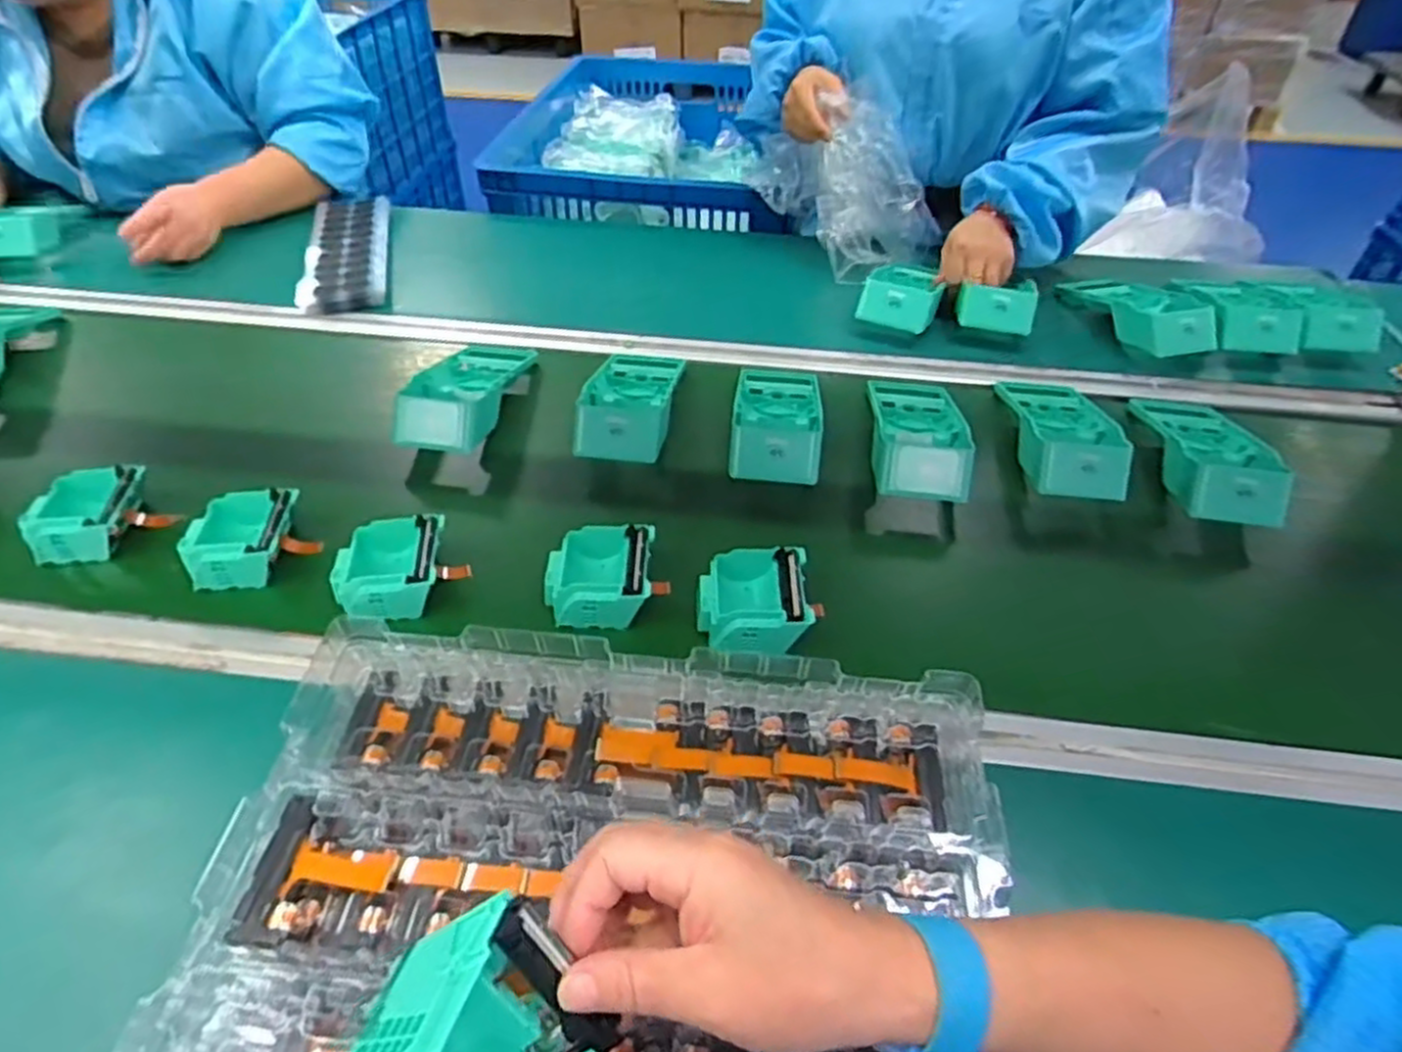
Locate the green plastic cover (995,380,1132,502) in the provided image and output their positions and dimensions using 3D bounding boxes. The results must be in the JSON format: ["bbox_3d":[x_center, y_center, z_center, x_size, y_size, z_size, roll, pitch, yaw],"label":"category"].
[{"bbox_3d":[0.352,-0.101,0.736,0.091,0.054,0.202,5,45,8],"label":"green plastic cover"}]

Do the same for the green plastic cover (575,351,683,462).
[{"bbox_3d":[-0.069,-0.131,0.744,0.089,0.047,0.196,2,45,5],"label":"green plastic cover"}]

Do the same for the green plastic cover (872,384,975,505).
[{"bbox_3d":[0.210,-0.095,0.734,0.090,0.057,0.208,4,45,8],"label":"green plastic cover"}]

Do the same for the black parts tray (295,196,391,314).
[{"bbox_3d":[-0.464,-0.366,0.995,0.103,0.031,0.301,-12,45,-9],"label":"black parts tray"}]

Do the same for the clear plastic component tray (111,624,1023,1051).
[{"bbox_3d":[-0.040,0.182,0.366,0.383,0.047,0.287,1,45,4],"label":"clear plastic component tray"}]

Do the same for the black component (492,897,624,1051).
[{"bbox_3d":[-0.052,0.162,0.271,0.016,0.068,0.009,-34,14,-27],"label":"black component"}]

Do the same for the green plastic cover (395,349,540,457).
[{"bbox_3d":[-0.236,-0.139,0.755,0.092,0.055,0.194,5,45,8],"label":"green plastic cover"}]

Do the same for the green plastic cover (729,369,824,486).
[{"bbox_3d":[0.076,-0.109,0.738,0.082,0.063,0.208,2,45,5],"label":"green plastic cover"}]

